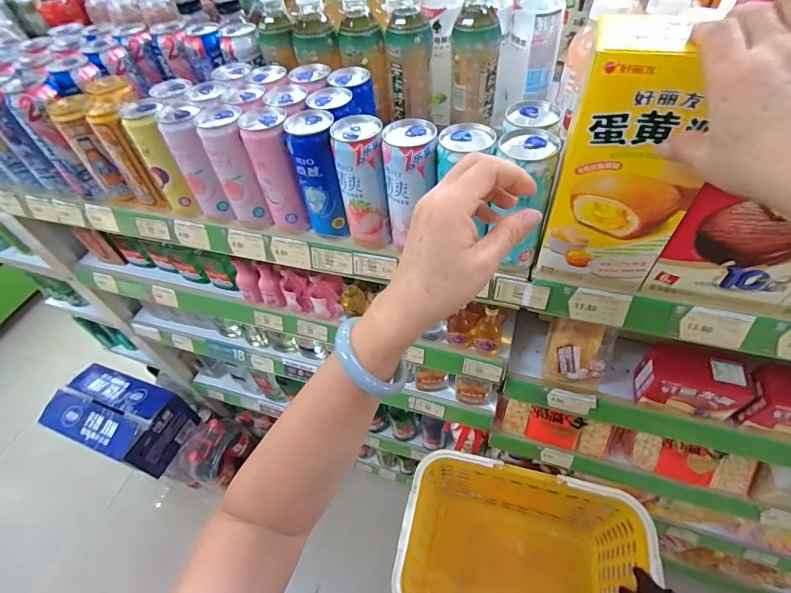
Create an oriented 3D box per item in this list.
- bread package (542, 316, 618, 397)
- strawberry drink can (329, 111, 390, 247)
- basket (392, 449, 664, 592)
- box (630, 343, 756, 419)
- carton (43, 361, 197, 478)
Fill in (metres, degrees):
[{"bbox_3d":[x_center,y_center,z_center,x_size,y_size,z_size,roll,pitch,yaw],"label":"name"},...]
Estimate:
[{"bbox_3d":[0.272,0.086,0.607,0.083,0.106,0.040,11,17,11],"label":"bread package"},{"bbox_3d":[-0.036,-0.124,0.465,0.049,0.146,0.057,-10,51,-3],"label":"strawberry drink can"},{"bbox_3d":[0.243,0.534,0.832,0.438,0.297,0.294,7,52,11],"label":"basket"},{"bbox_3d":[0.407,0.118,0.557,0.126,0.080,0.063,9,53,12],"label":"box"},{"bbox_3d":[-0.879,0.387,1.296,0.394,0.180,0.224,14,54,16],"label":"carton"}]

